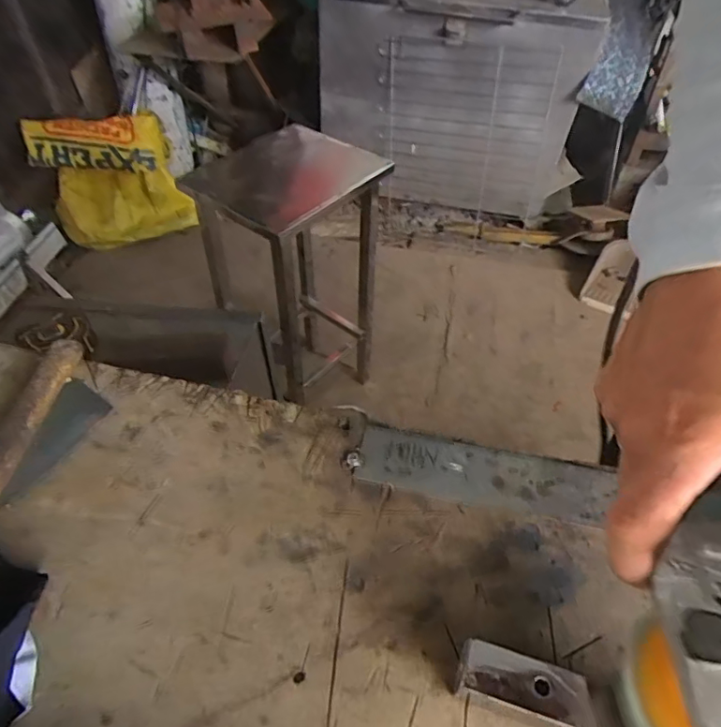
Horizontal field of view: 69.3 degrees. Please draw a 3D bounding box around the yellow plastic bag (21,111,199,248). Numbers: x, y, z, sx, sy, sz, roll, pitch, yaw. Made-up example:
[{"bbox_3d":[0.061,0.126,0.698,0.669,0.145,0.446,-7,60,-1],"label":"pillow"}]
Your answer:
[{"bbox_3d":[-0.739,-0.538,1.606,0.386,0.458,0.077,-20,67,-16],"label":"yellow plastic bag"}]

